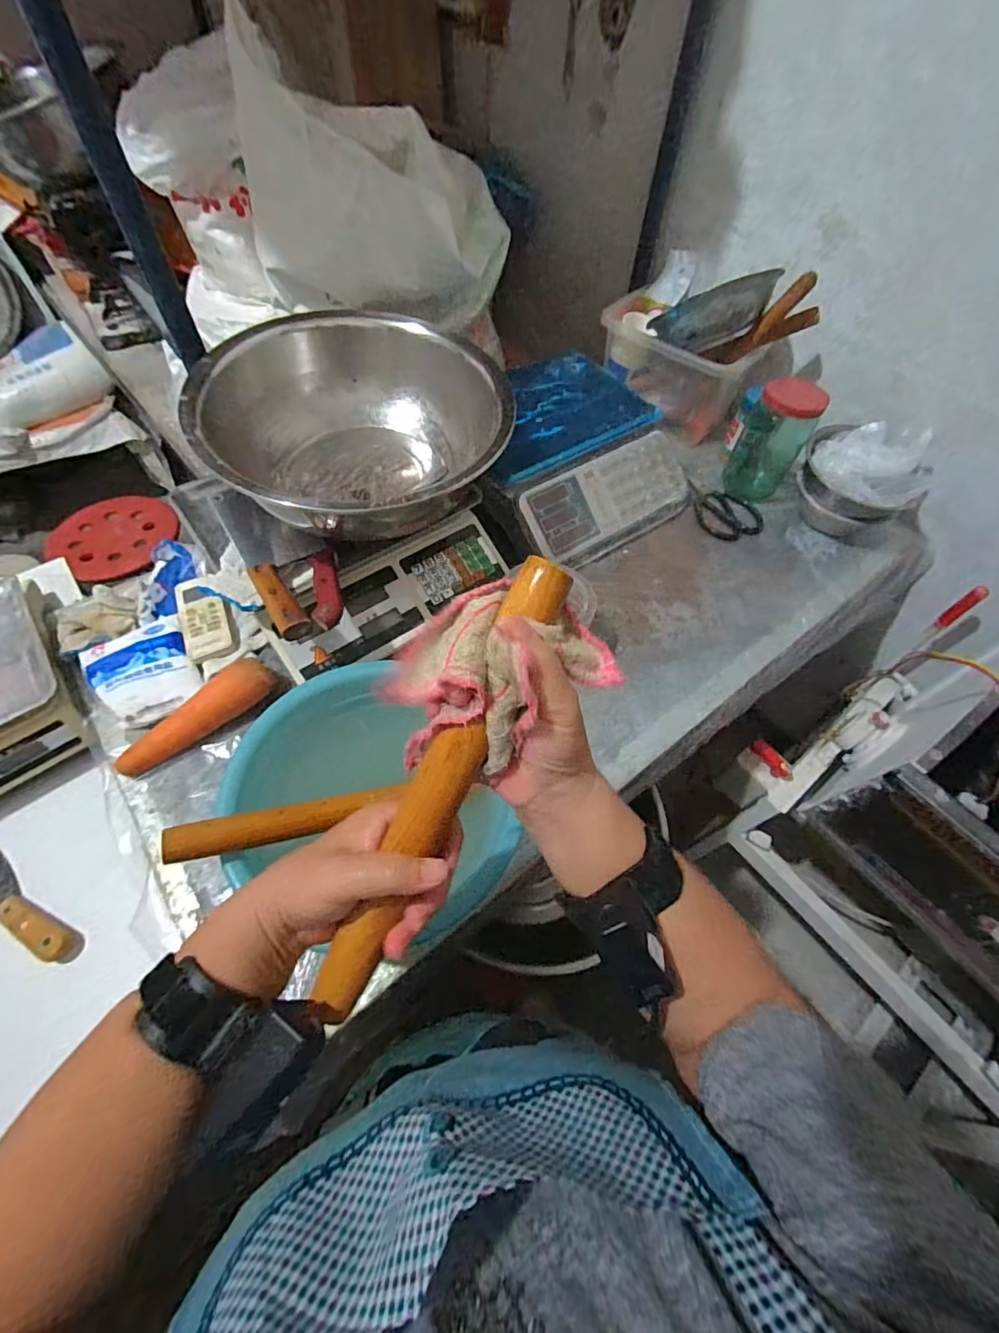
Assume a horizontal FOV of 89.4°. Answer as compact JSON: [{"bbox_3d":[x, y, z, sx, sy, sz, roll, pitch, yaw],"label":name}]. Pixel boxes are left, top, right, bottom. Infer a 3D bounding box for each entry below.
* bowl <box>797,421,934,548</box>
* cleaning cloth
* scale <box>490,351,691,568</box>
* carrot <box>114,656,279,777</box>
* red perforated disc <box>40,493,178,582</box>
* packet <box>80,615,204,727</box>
[{"bbox_3d":[0.592,-0.314,0.820,0.178,0.128,0.194,1,58,-2],"label":"bowl"},{"bbox_3d":[-0.002,0.000,0.287,0.122,0.066,0.085,-28,63,-19],"label":"cleaning cloth"},{"bbox_3d":[0.112,-0.342,0.817,0.319,0.106,0.317,-32,65,-21],"label":"scale"},{"bbox_3d":[-0.344,0.055,0.577,0.184,0.040,0.045,-33,65,-21],"label":"carrot"},{"bbox_3d":[-0.975,-0.342,1.281,0.266,0.027,0.303,33,47,9],"label":"red perforated disc"},{"bbox_3d":[-0.428,0.000,0.610,0.106,0.023,0.131,-35,66,-22],"label":"packet"}]

